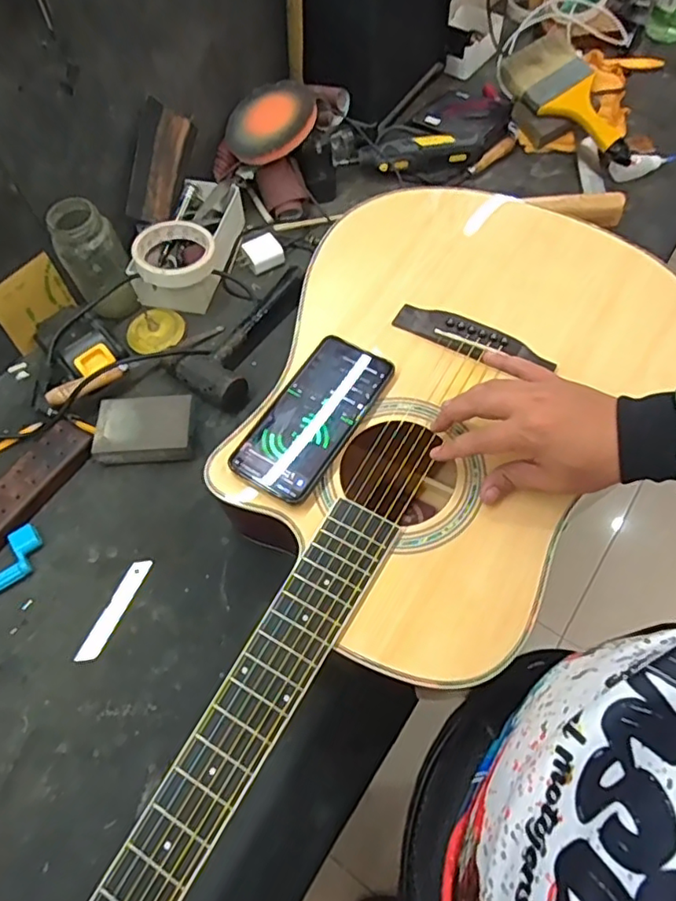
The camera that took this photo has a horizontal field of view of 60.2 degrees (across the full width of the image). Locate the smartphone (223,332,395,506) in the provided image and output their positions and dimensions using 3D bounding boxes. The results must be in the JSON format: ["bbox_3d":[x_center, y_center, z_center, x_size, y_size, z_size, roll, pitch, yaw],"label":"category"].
[{"bbox_3d":[-0.021,-0.033,0.514,0.076,0.009,0.162,28,67,17],"label":"smartphone"}]

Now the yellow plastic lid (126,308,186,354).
[{"bbox_3d":[-0.224,-0.149,0.716,0.062,0.017,0.069,30,68,9],"label":"yellow plastic lid"}]

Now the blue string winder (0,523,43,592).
[{"bbox_3d":[-0.336,0.125,0.573,0.042,0.012,0.112,29,67,17],"label":"blue string winder"}]

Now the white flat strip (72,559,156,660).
[{"bbox_3d":[-0.215,0.152,0.562,0.020,0.004,0.104,20,64,13],"label":"white flat strip"}]

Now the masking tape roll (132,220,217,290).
[{"bbox_3d":[-0.193,-0.231,0.691,0.093,0.033,0.083,-35,65,-15],"label":"masking tape roll"}]

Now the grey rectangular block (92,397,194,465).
[{"bbox_3d":[-0.211,-0.024,0.636,0.100,0.029,0.074,-4,61,1],"label":"grey rectangular block"}]

